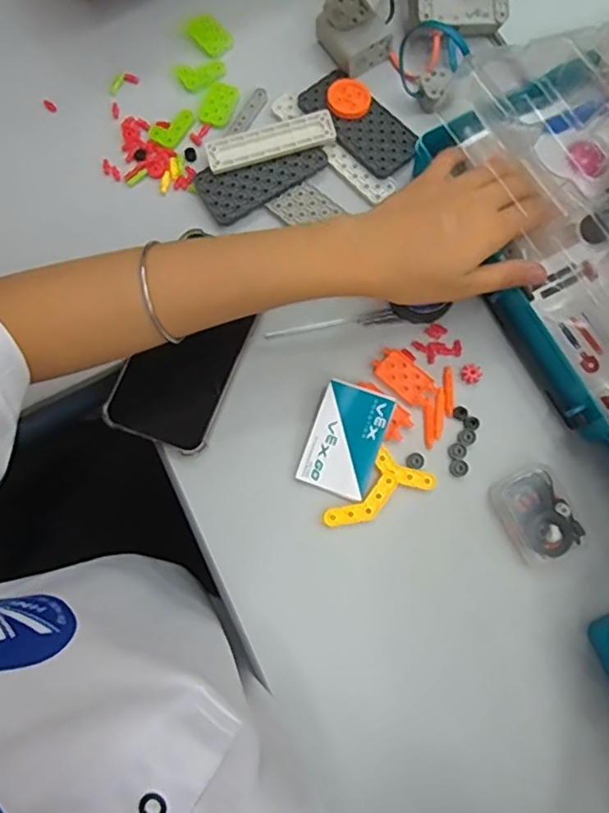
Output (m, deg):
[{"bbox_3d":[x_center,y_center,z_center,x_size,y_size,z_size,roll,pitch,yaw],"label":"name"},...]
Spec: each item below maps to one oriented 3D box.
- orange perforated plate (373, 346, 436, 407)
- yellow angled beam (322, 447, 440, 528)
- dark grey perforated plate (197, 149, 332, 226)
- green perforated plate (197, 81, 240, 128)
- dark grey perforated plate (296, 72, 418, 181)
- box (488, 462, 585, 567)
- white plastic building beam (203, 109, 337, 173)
[{"bbox_3d":[0.075,-0.021,0.442,0.050,0.006,0.026,44,83,9],"label":"orange perforated plate"},{"bbox_3d":[0.053,0.065,0.422,0.047,0.004,0.073,41,82,8],"label":"yellow angled beam"},{"bbox_3d":[-0.035,-0.186,0.476,0.099,0.008,0.050,-31,80,-5],"label":"dark grey perforated plate"},{"bbox_3d":[-0.071,-0.252,0.499,0.027,0.005,0.039,21,80,5],"label":"green perforated plate"},{"bbox_3d":[0.045,-0.229,0.482,0.101,0.009,0.051,43,77,6],"label":"dark grey perforated plate"},{"bbox_3d":[0.160,0.075,0.414,0.045,0.014,0.062,-23,79,-3],"label":"box"},{"bbox_3d":[-0.027,-0.210,0.476,0.102,0.012,0.028,-14,79,-1],"label":"white plastic building beam"}]

